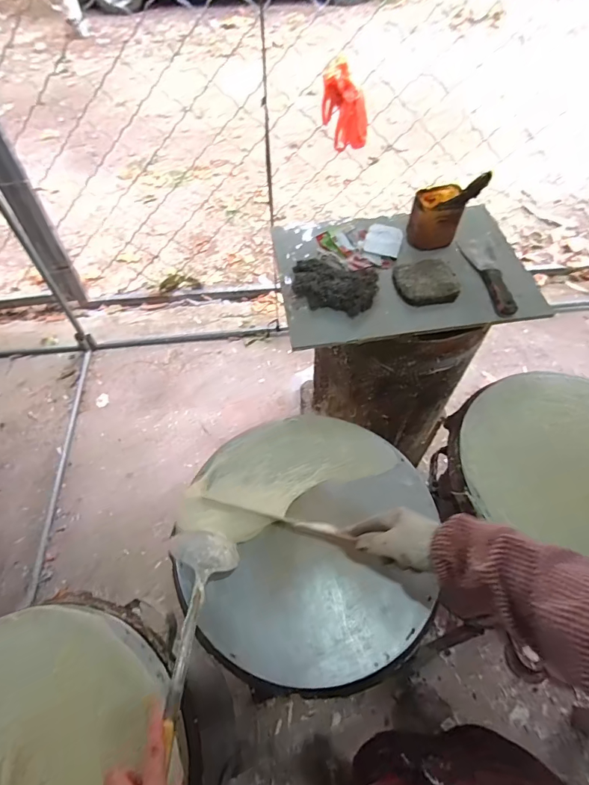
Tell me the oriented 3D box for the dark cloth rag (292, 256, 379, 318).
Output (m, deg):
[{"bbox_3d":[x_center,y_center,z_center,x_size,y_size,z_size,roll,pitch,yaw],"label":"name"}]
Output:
[{"bbox_3d":[0.076,-0.211,0.789,0.162,0.033,0.130,30,62,19],"label":"dark cloth rag"}]

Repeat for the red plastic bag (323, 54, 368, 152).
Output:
[{"bbox_3d":[0.196,-1.083,1.589,0.171,0.270,0.097,5,57,4],"label":"red plastic bag"}]

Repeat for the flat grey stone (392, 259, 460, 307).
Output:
[{"bbox_3d":[0.249,-0.210,0.790,0.117,0.028,0.098,-7,57,-4],"label":"flat grey stone"}]

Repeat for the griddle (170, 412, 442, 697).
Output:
[{"bbox_3d":[0.032,0.210,0.622,0.357,0.058,0.369,0,57,0],"label":"griddle"}]

